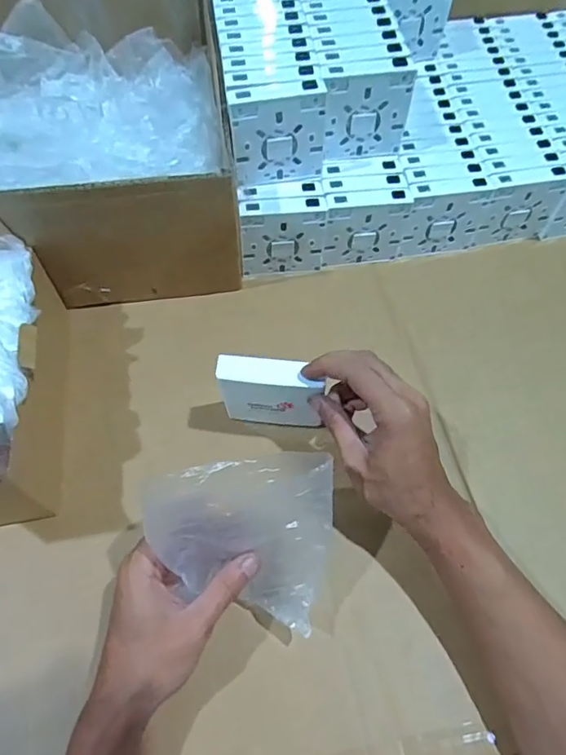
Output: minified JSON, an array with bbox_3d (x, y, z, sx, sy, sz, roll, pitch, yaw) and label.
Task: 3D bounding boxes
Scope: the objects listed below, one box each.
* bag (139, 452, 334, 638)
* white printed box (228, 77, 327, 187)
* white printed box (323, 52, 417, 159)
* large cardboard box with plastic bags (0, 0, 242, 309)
[{"bbox_3d":[-0.027,0.113,0.343,0.120,0.120,0.029,-4,21,-7],"label":"bag"},{"bbox_3d":[-0.005,-0.223,0.470,0.085,0.088,0.020,-10,62,-7],"label":"white printed box"},{"bbox_3d":[0.078,-0.255,0.489,0.081,0.090,0.021,-7,62,-5],"label":"white printed box"},{"bbox_3d":[-0.217,-0.251,0.532,0.294,0.145,0.327,-8,62,-6],"label":"large cardboard box with plastic bags"}]

